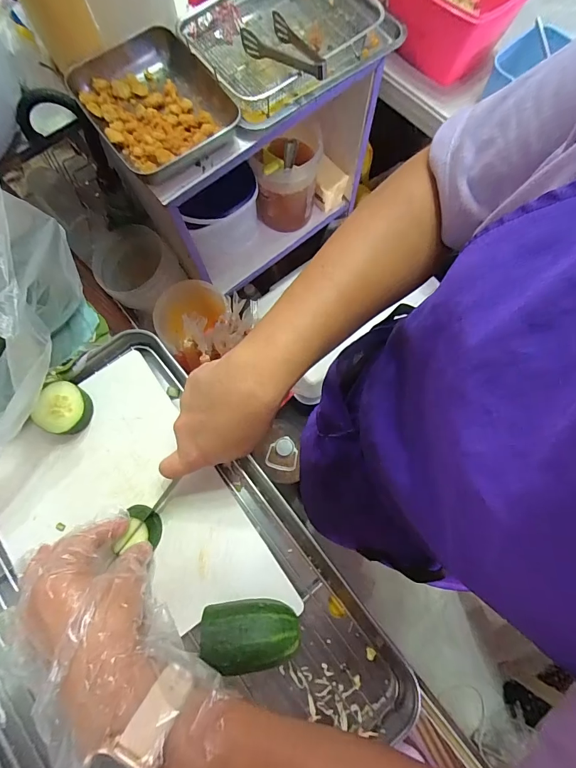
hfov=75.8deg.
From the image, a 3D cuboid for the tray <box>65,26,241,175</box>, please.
[{"bbox_3d":[-0.225,-0.465,0.602,0.189,0.040,0.248,-37,78,-8],"label":"tray"}]

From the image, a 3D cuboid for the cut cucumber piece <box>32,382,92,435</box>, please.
[{"bbox_3d":[-0.200,0.023,0.334,0.040,0.025,0.044,0,76,1],"label":"cut cucumber piece"}]

